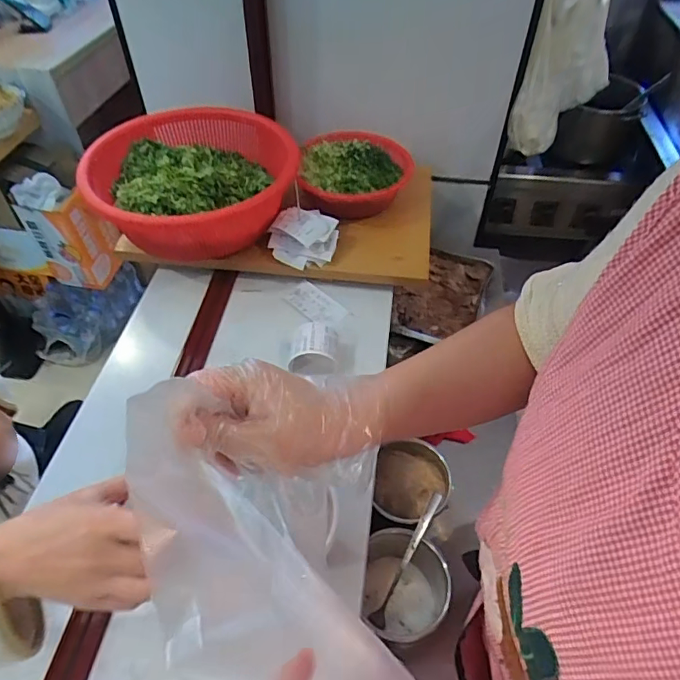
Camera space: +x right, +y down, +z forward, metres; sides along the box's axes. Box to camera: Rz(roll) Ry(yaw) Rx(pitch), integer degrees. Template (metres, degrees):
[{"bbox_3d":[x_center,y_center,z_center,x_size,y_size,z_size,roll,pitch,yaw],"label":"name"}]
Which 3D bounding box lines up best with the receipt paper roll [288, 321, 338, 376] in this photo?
[{"bbox_3d":[-0.036,0.014,0.711,0.062,0.062,0.053,1,50,0],"label":"receipt paper roll"}]

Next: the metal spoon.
[{"bbox_3d":[0.079,0.261,0.605,0.017,0.025,0.170,26,91,20],"label":"metal spoon"}]

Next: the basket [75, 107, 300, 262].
[{"bbox_3d":[-0.219,-0.231,0.784,0.295,0.131,0.244,-1,50,-2],"label":"basket"}]

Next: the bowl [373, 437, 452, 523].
[{"bbox_3d":[0.094,0.190,0.661,0.096,0.050,0.105,6,50,4],"label":"bowl"}]

